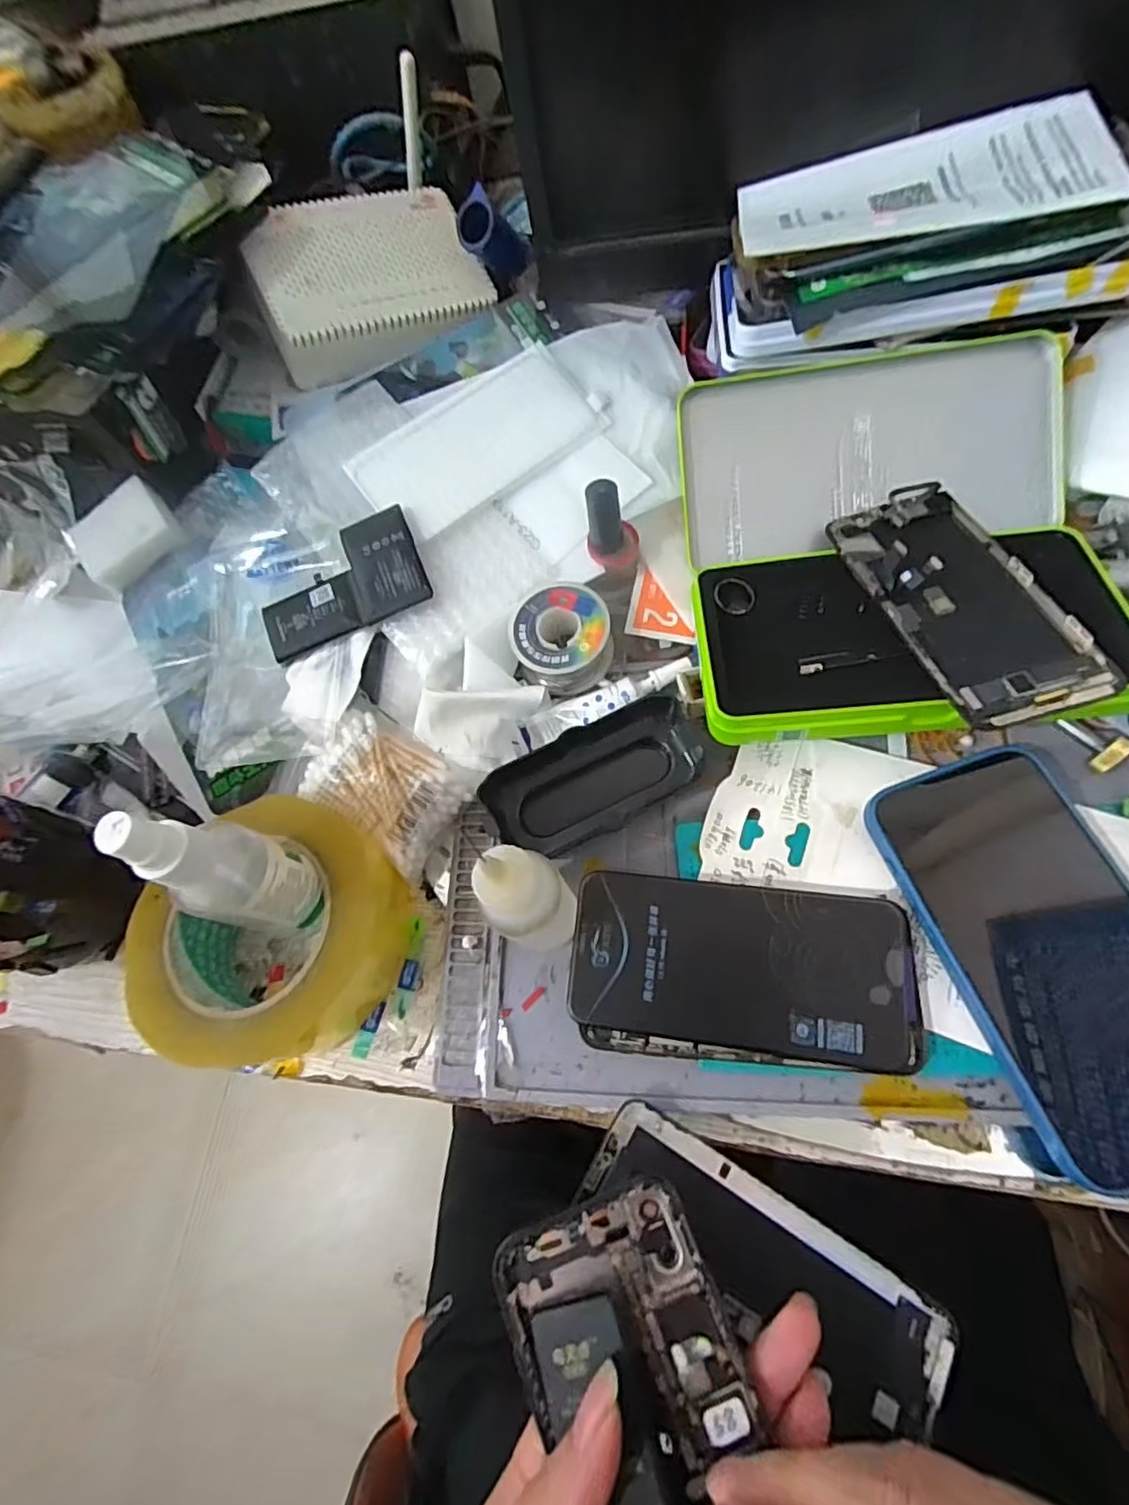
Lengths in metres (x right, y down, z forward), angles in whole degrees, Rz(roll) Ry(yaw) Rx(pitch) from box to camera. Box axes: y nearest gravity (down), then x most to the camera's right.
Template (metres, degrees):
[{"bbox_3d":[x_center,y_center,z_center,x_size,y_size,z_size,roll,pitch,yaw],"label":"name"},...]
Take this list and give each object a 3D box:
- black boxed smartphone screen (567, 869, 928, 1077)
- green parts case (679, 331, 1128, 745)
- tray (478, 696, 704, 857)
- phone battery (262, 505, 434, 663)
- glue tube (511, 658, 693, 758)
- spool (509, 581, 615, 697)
[{"bbox_3d":[0.075,0.093,0.268,0.142,0.004,0.067,3,73,12],"label":"black boxed smartphone screen"},{"bbox_3d":[0.162,-0.106,0.311,0.188,0.053,0.204,-1,70,-1],"label":"green parts case"},{"bbox_3d":[0.015,0.014,0.315,0.108,0.022,0.051,-25,72,-9],"label":"tray"},{"bbox_3d":[-0.127,-0.096,0.345,0.096,0.006,0.058,-20,82,8],"label":"phone battery"},{"bbox_3d":[0.019,-0.028,0.329,0.101,0.015,0.021,-24,71,4],"label":"glue tube"},{"bbox_3d":[-0.002,-0.063,0.342,0.054,0.038,0.053,0,70,0],"label":"spool"}]

